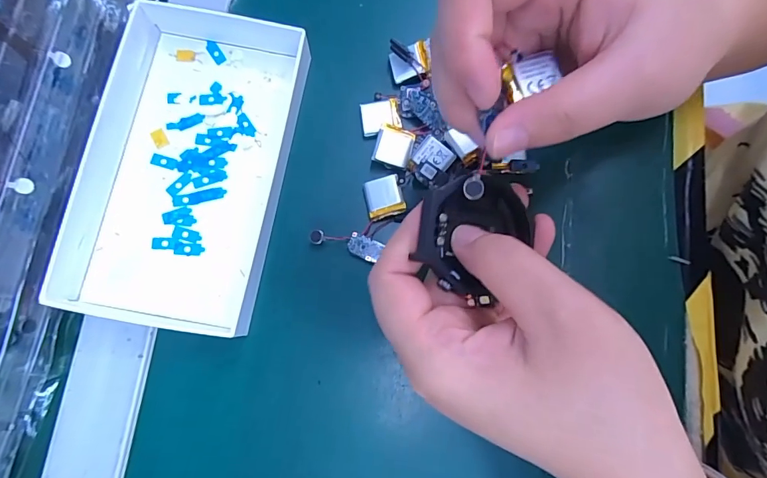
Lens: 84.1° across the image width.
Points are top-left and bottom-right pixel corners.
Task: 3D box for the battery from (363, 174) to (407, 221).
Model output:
[{"bbox_3d":[0.000,-0.024,0.244,0.021,0.004,0.022,-17,77,11],"label":"battery"}]

